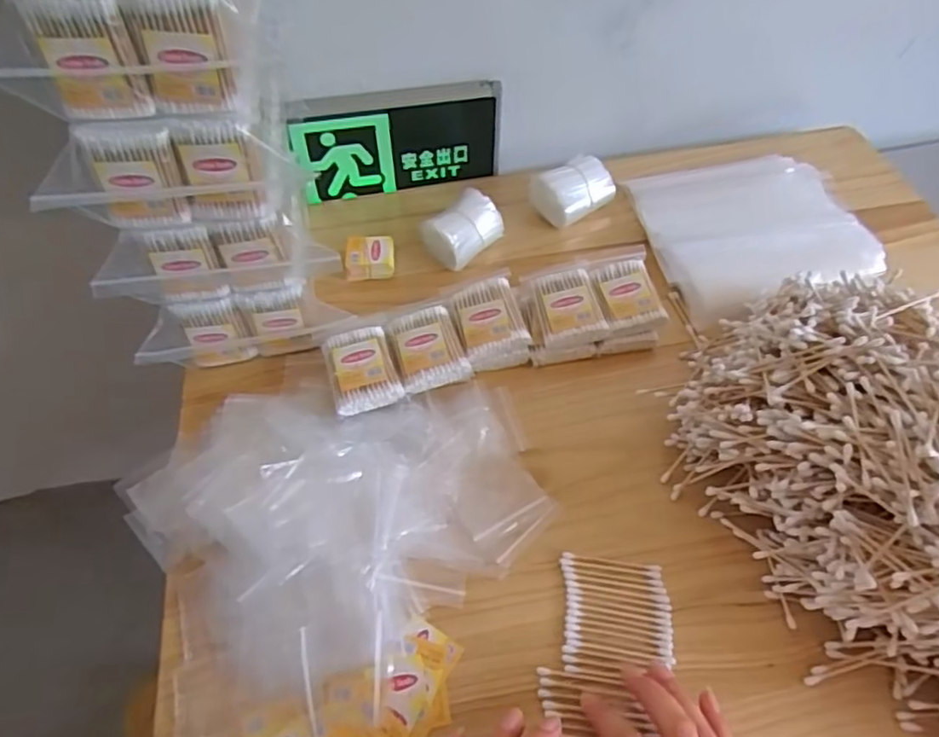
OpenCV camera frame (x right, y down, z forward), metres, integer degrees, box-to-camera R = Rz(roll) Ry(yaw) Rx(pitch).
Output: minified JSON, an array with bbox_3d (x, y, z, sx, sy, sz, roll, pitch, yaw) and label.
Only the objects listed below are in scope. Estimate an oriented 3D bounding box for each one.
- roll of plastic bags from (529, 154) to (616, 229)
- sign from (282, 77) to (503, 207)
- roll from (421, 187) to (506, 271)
[{"bbox_3d":[0.108,-0.184,0.665,0.081,0.050,0.056,-27,58,-16],"label":"roll of plastic bags"},{"bbox_3d":[-0.074,-0.244,0.681,0.215,0.114,0.029,-13,55,-6],"label":"sign"},{"bbox_3d":[-0.005,-0.138,0.642,0.080,0.048,0.053,-39,61,-22],"label":"roll"}]

